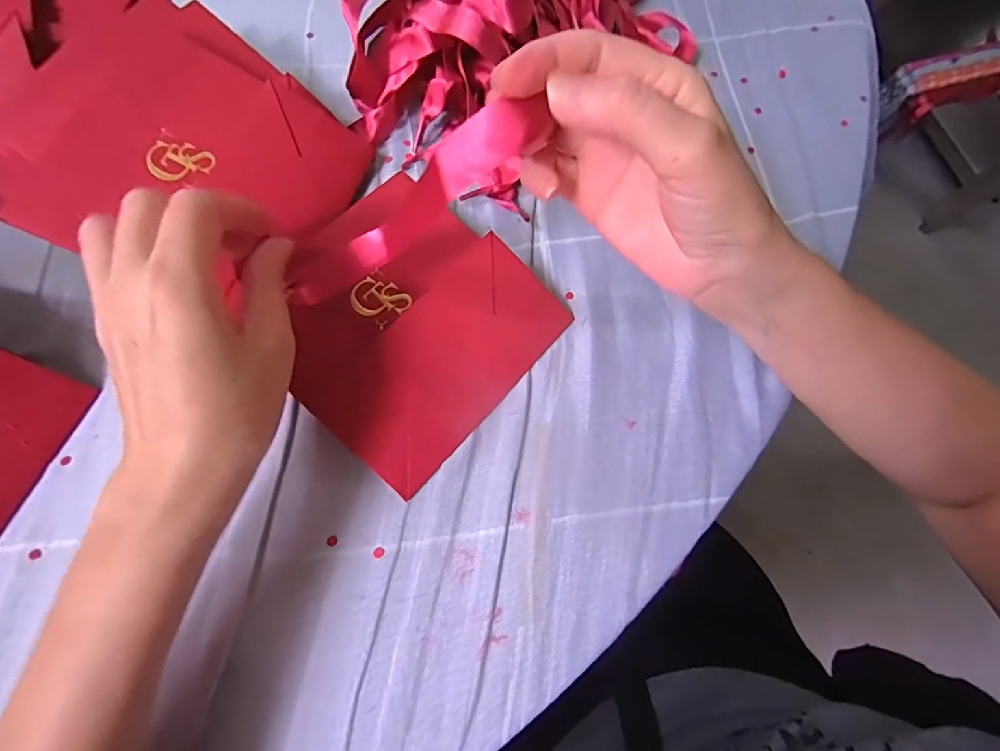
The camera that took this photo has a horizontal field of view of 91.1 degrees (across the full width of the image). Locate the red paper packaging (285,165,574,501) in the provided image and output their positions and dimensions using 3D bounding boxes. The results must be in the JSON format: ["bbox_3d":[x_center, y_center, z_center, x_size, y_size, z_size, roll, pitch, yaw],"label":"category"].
[{"bbox_3d":[-0.051,-0.033,0.273,0.133,0.031,0.139,41,75,12],"label":"red paper packaging"}]

